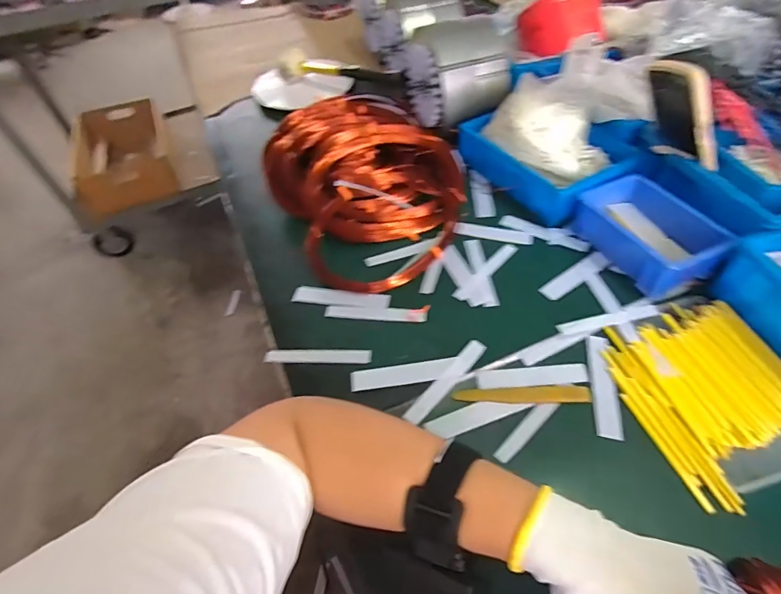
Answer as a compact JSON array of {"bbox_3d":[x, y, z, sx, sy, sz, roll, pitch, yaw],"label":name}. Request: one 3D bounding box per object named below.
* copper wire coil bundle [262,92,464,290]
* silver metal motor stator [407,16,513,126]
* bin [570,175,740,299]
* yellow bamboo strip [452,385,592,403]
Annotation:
[{"bbox_3d":[-0.027,-0.161,0.597,0.246,0.094,0.327,-23,53,-15],"label":"copper wire coil bundle"},{"bbox_3d":[0.098,-0.346,0.640,0.118,0.116,0.148,-12,51,-6],"label":"silver metal motor stator"},{"bbox_3d":[0.303,-0.076,0.493,0.109,0.052,0.148,-17,52,-11],"label":"bin"},{"bbox_3d":[0.128,0.094,0.413,0.130,0.011,0.019,-1,51,3],"label":"yellow bamboo strip"}]

